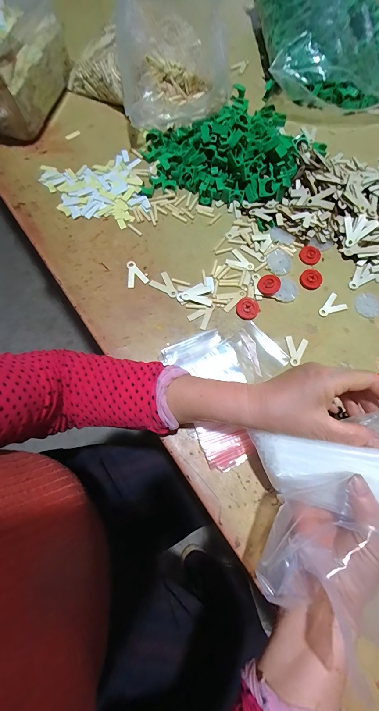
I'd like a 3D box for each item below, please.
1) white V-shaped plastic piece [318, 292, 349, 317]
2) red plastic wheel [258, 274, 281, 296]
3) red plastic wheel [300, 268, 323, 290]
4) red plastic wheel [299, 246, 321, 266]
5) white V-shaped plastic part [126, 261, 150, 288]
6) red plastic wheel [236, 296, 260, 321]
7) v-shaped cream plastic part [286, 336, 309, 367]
[{"bbox_3d":[0.213,-0.073,0.419,0.042,0.004,0.030,-32,76,-11],"label":"white V-shaped plastic piece"},{"bbox_3d":[0.119,-0.106,0.415,0.033,0.006,0.031,-1,86,10],"label":"red plastic wheel"},{"bbox_3d":[0.187,-0.117,0.427,0.028,0.011,0.031,-32,77,-11],"label":"red plastic wheel"},{"bbox_3d":[0.192,-0.160,0.444,0.034,0.005,0.031,0,73,-2],"label":"red plastic wheel"},{"bbox_3d":[-0.084,-0.124,0.421,0.031,0.004,0.043,-24,75,-9],"label":"white V-shaped plastic part"},{"bbox_3d":[0.086,-0.069,0.409,0.034,0.005,0.032,0,73,-2],"label":"red plastic wheel"},{"bbox_3d":[0.154,-0.008,0.393,0.030,0.004,0.043,-4,73,-3],"label":"v-shaped cream plastic part"}]

